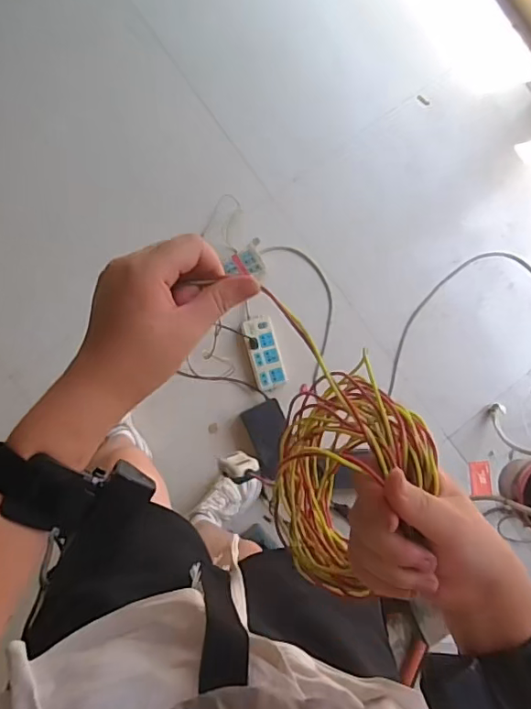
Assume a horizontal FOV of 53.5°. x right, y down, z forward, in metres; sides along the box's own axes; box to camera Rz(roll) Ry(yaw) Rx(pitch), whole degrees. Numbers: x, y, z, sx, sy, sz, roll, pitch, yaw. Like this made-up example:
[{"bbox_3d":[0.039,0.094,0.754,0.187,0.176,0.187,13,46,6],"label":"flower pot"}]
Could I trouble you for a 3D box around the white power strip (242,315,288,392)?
[{"bbox_3d":[-0.001,-0.005,1.305,0.082,0.031,0.179,-17,89,-7],"label":"white power strip"}]

